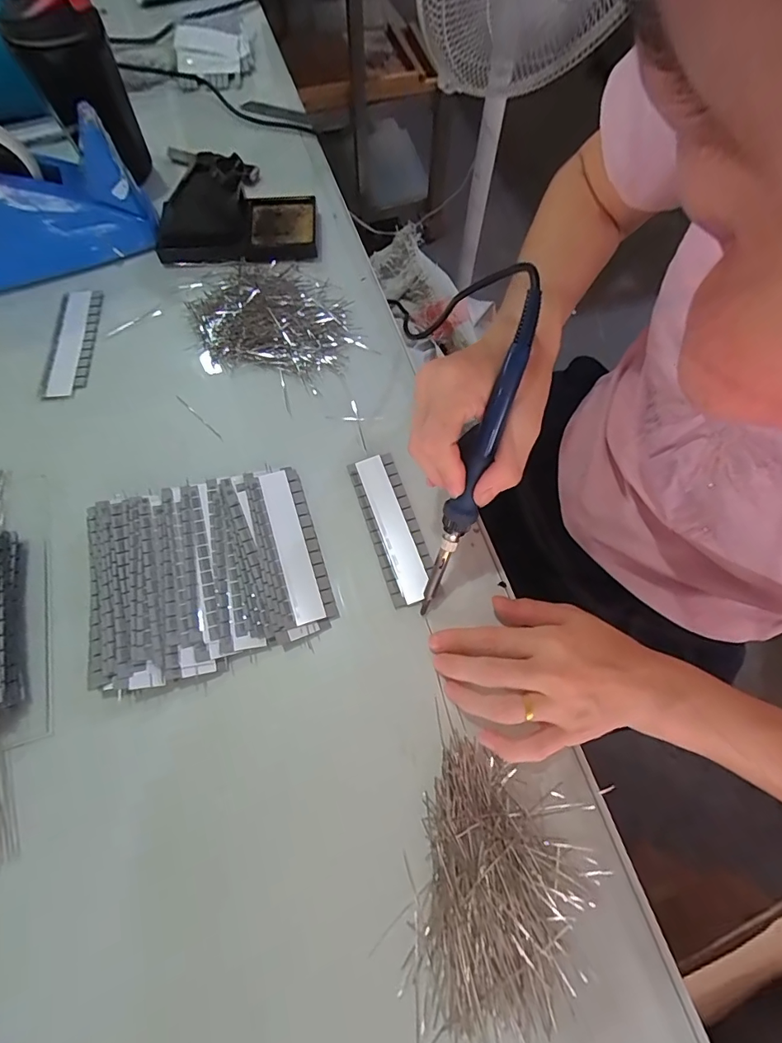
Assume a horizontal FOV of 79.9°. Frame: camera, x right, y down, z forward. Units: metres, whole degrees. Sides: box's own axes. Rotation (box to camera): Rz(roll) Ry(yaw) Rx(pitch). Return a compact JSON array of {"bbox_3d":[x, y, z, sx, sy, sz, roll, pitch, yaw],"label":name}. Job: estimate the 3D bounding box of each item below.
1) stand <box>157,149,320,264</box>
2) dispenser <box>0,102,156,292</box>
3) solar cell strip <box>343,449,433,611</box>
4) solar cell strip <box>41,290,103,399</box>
[{"bbox_3d":[-0.156,-0.313,0.457,0.154,0.072,0.076,-3,68,-3],"label":"stand"},{"bbox_3d":[-0.341,-0.298,0.420,0.204,0.122,0.078,-27,71,-12],"label":"dispenser"},{"bbox_3d":[0.001,0.003,0.368,0.038,0.005,0.125,-17,69,-8],"label":"solar cell strip"},{"bbox_3d":[-0.299,-0.168,0.437,0.041,0.005,0.123,-4,68,-3],"label":"solar cell strip"}]

